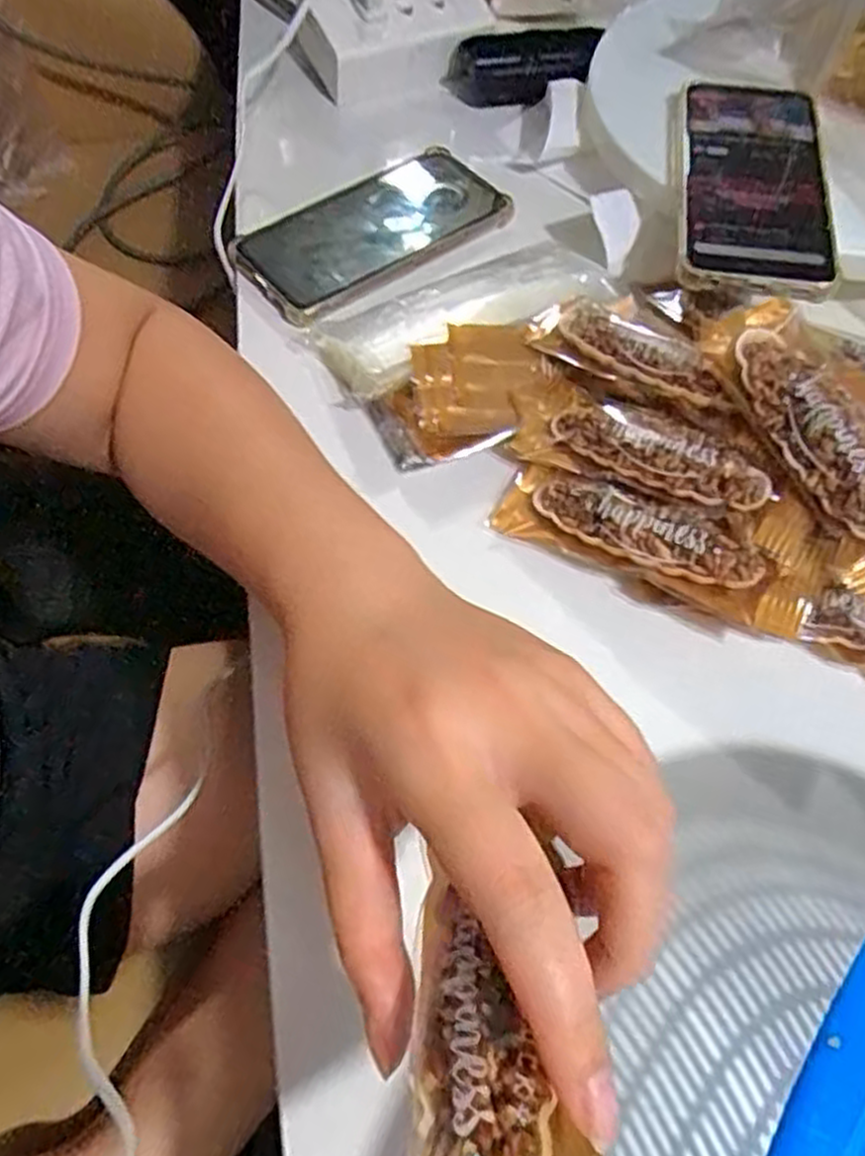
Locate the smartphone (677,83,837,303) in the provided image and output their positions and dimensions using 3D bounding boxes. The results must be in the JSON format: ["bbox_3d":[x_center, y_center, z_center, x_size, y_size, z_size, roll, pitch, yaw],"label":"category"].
[{"bbox_3d":[0.183,-0.223,0.443,0.083,0.016,0.178,10,60,5],"label":"smartphone"}]

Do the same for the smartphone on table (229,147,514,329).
[{"bbox_3d":[-0.038,-0.210,0.473,0.159,0.015,0.094,-34,66,-19],"label":"smartphone on table"}]

